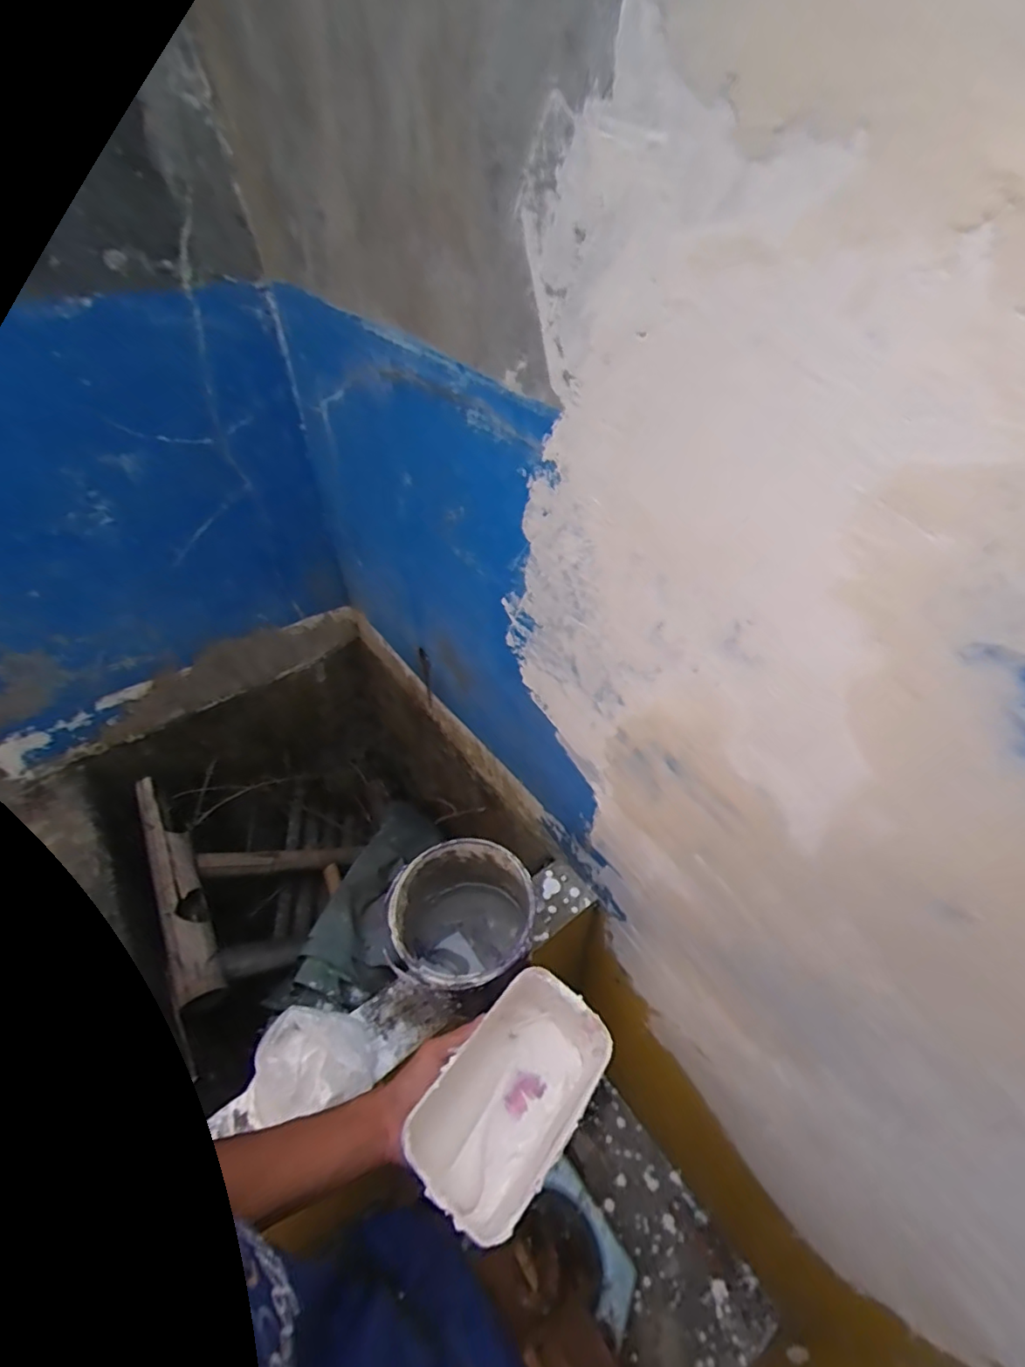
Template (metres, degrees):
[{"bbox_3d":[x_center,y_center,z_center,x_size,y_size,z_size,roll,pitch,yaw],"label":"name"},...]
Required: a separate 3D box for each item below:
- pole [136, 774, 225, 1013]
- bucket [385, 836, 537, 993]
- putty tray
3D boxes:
[{"bbox_3d":[-0.633,0.360,1.043,0.071,0.077,0.487,-24,51,-22],"label":"pole"},{"bbox_3d":[-0.066,0.342,0.773,0.179,0.181,0.189,0,46,0],"label":"bucket"},{"bbox_3d":[0.001,0.372,0.509,0.113,0.084,0.199,36,48,17],"label":"putty tray"}]

